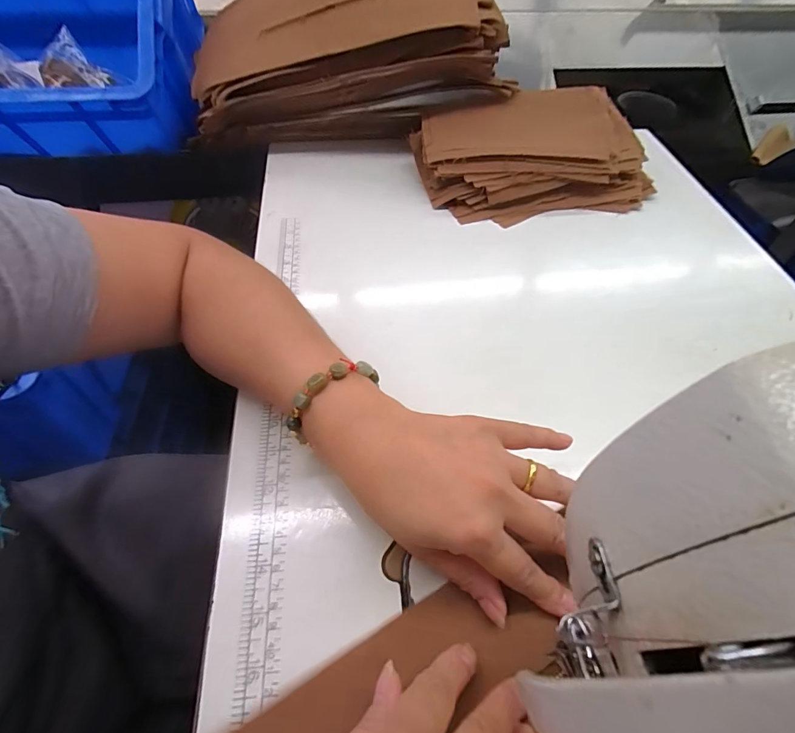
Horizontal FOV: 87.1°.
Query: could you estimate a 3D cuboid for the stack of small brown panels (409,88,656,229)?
[{"bbox_3d":[0.156,-0.255,0.496,0.257,0.066,0.161,-8,54,-7],"label":"stack of small brown panels"}]

